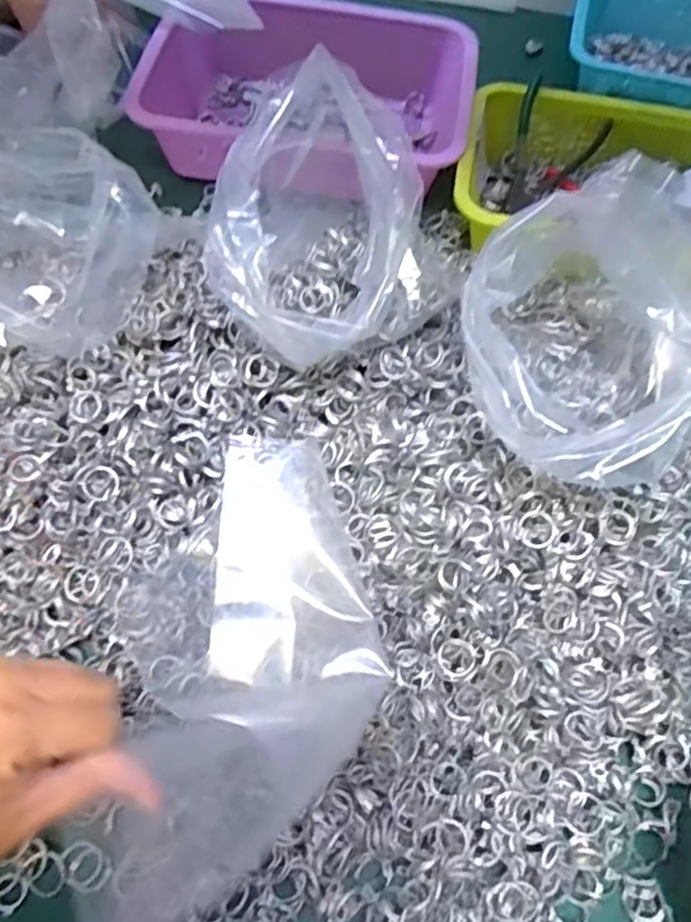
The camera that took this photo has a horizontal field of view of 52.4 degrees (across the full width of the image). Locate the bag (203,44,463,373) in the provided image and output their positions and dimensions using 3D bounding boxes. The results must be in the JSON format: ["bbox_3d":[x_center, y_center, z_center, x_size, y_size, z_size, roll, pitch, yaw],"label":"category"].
[{"bbox_3d":[-0.016,-0.139,0.424,0.140,0.109,0.128,-33,68,-20],"label":"bag"}]

